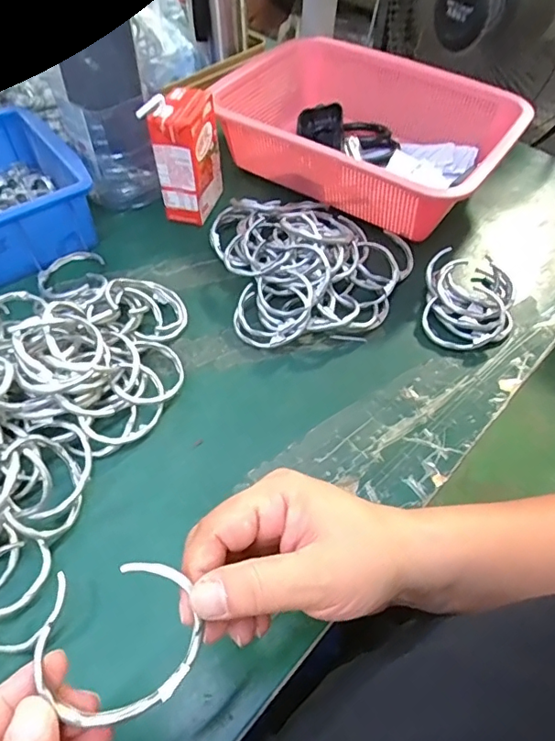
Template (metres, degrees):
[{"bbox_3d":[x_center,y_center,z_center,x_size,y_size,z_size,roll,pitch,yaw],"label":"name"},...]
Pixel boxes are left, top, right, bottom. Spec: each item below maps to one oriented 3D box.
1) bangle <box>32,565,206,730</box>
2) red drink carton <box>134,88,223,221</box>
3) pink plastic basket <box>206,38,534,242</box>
[{"bbox_3d":[-0.061,0.111,0.205,0.066,0.005,0.052,-37,93,-13],"label":"bangle"},{"bbox_3d":[-0.089,-0.211,0.504,0.044,0.110,0.071,15,54,9],"label":"red drink carton"},{"bbox_3d":[0.096,-0.259,0.554,0.288,0.082,0.206,28,57,18],"label":"pink plastic basket"}]

